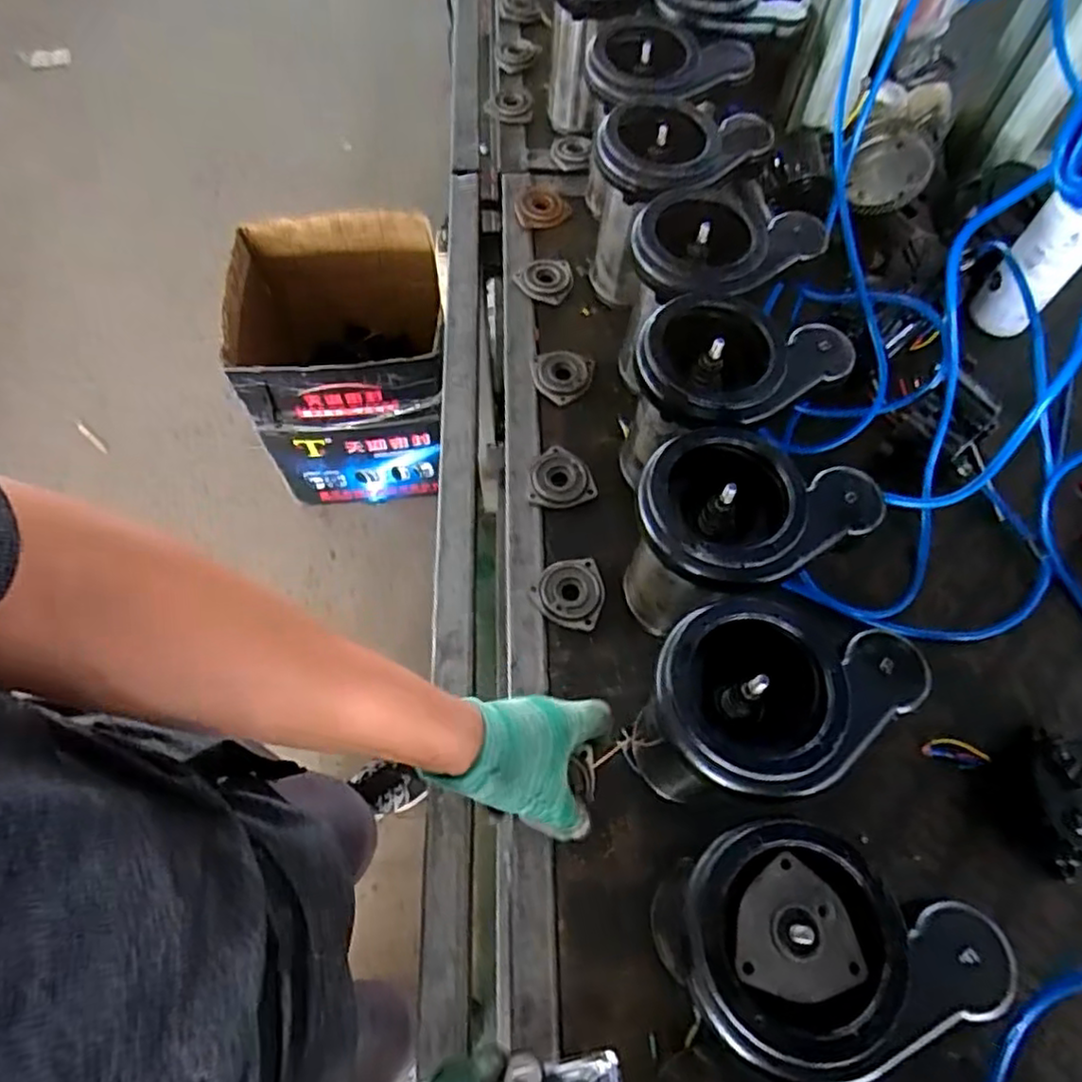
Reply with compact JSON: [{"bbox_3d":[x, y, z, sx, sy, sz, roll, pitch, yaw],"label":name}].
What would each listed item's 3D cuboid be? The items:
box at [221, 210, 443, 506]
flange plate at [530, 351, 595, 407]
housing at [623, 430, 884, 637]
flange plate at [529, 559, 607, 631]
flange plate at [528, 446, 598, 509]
[{"bbox_3d":[-0.424,-0.361,1.470,0.438,0.421,0.398,-6,63,-4],"label":"box"},{"bbox_3d":[0.019,-0.181,0.762,0.066,0.016,0.065,0,63,-1],"label":"flange plate"},{"bbox_3d":[0.148,0.005,0.569,0.165,0.183,0.128,-30,67,-15],"label":"housing"},{"bbox_3d":[0.026,0.045,0.644,0.065,0.017,0.065,0,63,-1],"label":"flange plate"},{"bbox_3d":[0.023,-0.062,0.700,0.064,0.014,0.063,3,63,1],"label":"flange plate"}]

